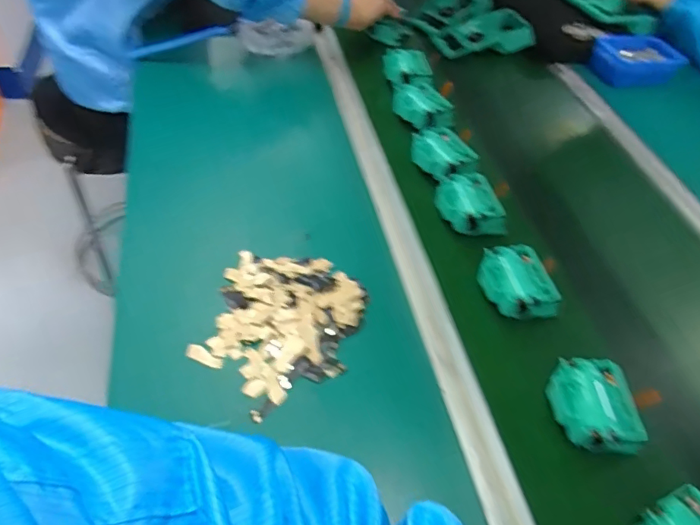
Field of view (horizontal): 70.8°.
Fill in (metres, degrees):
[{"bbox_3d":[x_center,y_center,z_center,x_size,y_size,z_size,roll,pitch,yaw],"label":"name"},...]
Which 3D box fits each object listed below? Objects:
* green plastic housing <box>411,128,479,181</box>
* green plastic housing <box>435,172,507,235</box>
[{"bbox_3d":[0.121,-0.151,0.668,0.068,0.024,0.082,-25,56,-24],"label":"green plastic housing"},{"bbox_3d":[0.154,-0.073,0.609,0.102,0.043,0.083,-3,50,-8],"label":"green plastic housing"}]

